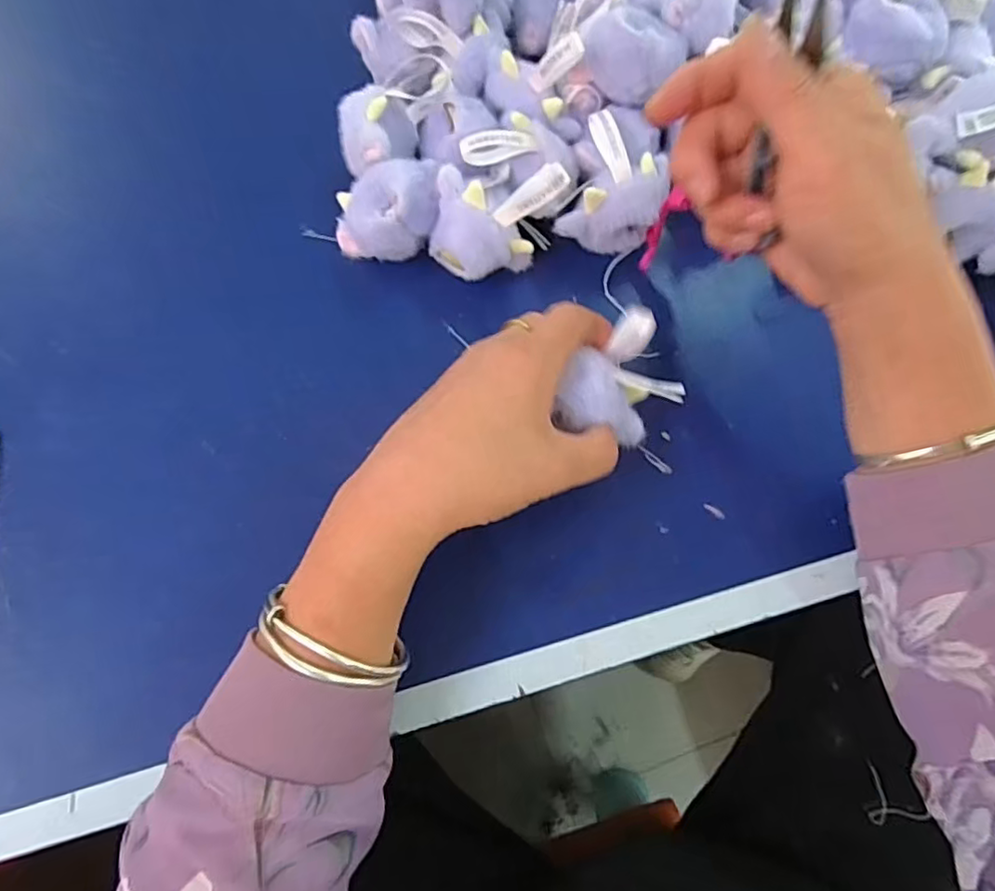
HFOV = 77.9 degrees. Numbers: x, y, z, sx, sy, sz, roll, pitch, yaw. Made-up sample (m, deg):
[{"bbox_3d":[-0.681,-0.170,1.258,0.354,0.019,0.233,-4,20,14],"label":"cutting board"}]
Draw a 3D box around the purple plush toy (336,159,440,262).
[{"bbox_3d":[-0.067,-0.143,0.375,0.066,0.045,0.053,-4,71,-3],"label":"purple plush toy"}]

